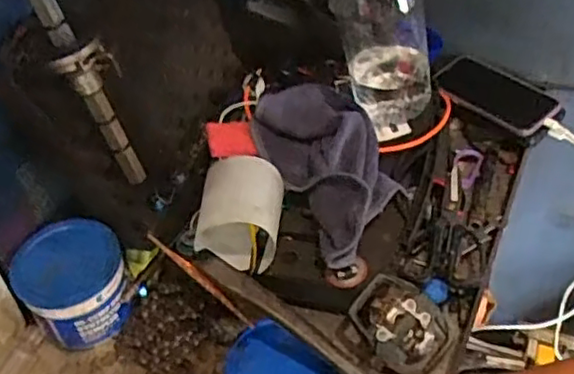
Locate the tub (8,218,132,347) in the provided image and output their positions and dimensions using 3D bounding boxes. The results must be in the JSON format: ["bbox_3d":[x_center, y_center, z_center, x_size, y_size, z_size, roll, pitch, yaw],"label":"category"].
[{"bbox_3d":[-0.213,0.099,0.660,0.103,0.089,0.096,-22,47,-14],"label":"tub"}]

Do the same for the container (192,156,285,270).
[{"bbox_3d":[-0.046,0.020,0.672,0.085,0.067,0.117,-1,46,6],"label":"container"}]

